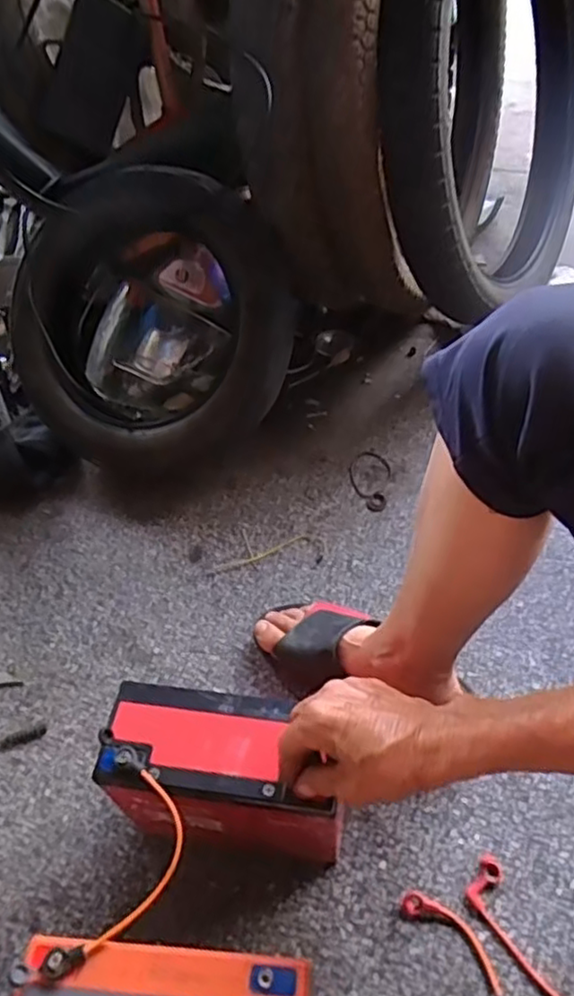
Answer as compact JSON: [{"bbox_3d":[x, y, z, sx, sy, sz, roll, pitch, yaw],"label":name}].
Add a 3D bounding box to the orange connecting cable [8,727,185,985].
[{"bbox_3d":[-0.111,0.239,0.441,0.077,0.026,0.149,7,52,10],"label":"orange connecting cable"}]

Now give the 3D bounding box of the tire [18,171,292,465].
[{"bbox_3d":[-0.173,-0.216,0.826,0.334,0.088,0.347,1,95,7],"label":"tire"}]

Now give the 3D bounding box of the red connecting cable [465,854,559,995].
[{"bbox_3d":[0.205,0.357,0.524,0.043,0.008,0.150,-34,54,-21],"label":"red connecting cable"}]

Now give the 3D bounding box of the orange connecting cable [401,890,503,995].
[{"bbox_3d":[0.141,0.361,0.523,0.034,0.013,0.120,-33,54,-20],"label":"orange connecting cable"}]

